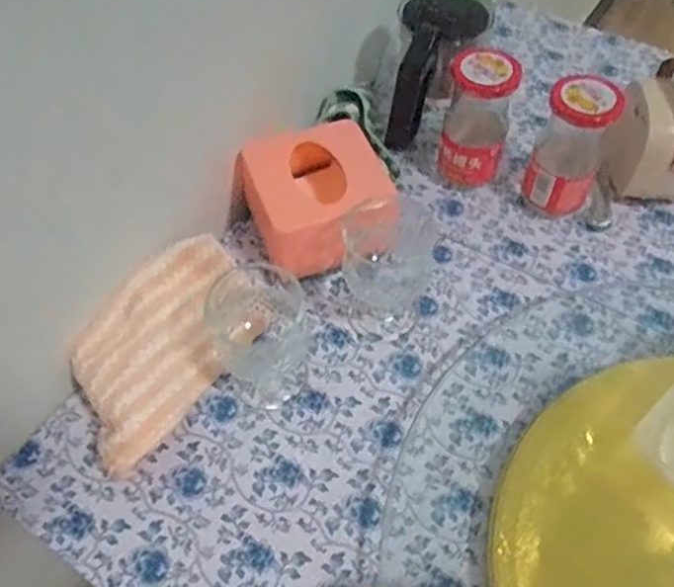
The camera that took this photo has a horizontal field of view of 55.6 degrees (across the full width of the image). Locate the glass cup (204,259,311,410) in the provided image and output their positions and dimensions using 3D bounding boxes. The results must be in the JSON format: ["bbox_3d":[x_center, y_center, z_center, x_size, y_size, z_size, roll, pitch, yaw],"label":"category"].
[{"bbox_3d":[-0.054,0.031,0.476,0.075,0.092,0.070,0,55,0],"label":"glass cup"}]

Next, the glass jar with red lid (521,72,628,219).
[{"bbox_3d":[0.204,-0.124,0.562,0.060,0.123,0.066,23,59,15],"label":"glass jar with red lid"}]

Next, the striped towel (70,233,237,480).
[{"bbox_3d":[-0.140,0.044,0.492,0.092,0.052,0.183,18,57,12],"label":"striped towel"}]

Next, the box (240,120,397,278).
[{"bbox_3d":[-0.018,-0.077,0.548,0.108,0.079,0.119,-19,57,-12],"label":"box"}]

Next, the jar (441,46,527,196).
[{"bbox_3d":[0.127,-0.152,0.583,0.055,0.122,0.061,16,57,11],"label":"jar"}]

